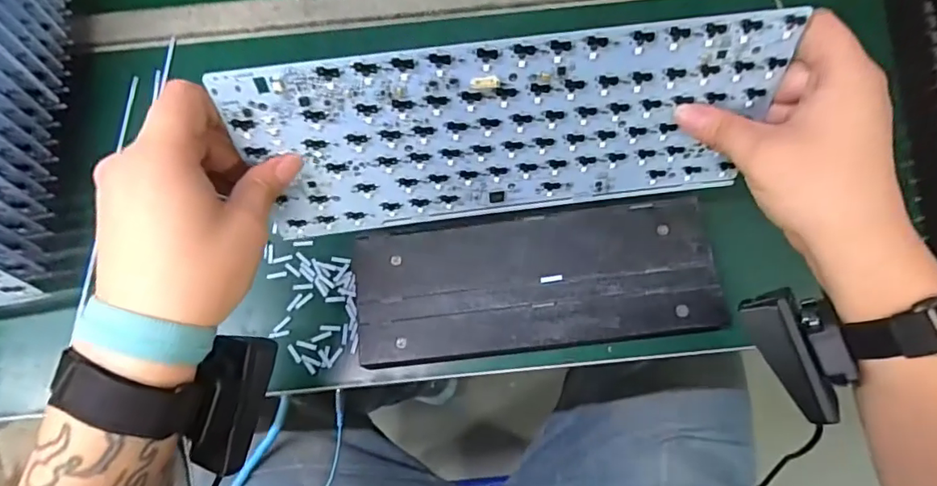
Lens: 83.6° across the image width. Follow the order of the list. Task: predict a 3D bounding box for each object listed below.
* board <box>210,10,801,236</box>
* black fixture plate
[{"bbox_3d":[0.025,-0.062,0.313,0.300,0.124,0.004,-7,50,-2],"label":"board"},{"bbox_3d":[0.046,0.025,0.362,0.244,0.010,0.093,-6,71,0],"label":"black fixture plate"}]

